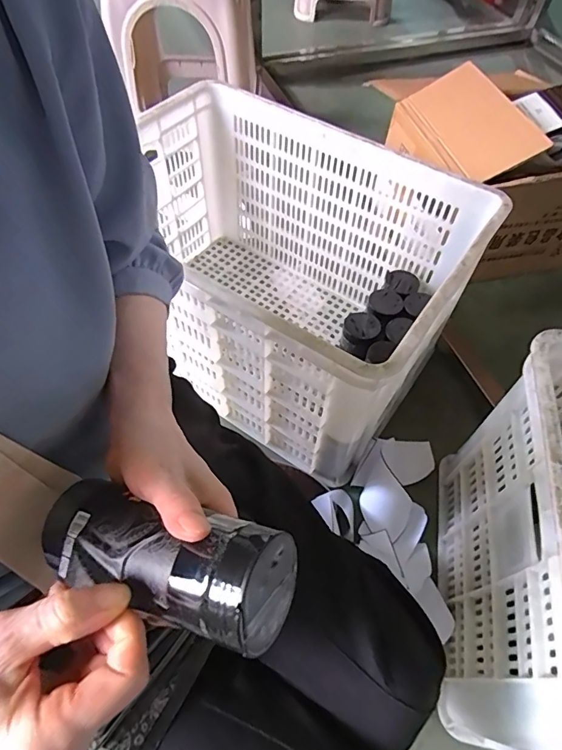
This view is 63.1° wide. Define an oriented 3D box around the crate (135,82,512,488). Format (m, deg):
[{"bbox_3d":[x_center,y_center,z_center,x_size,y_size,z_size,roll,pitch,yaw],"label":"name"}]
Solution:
[{"bbox_3d":[-0.017,-0.175,0.823,0.593,0.355,0.407,32,61,17],"label":"crate"}]

